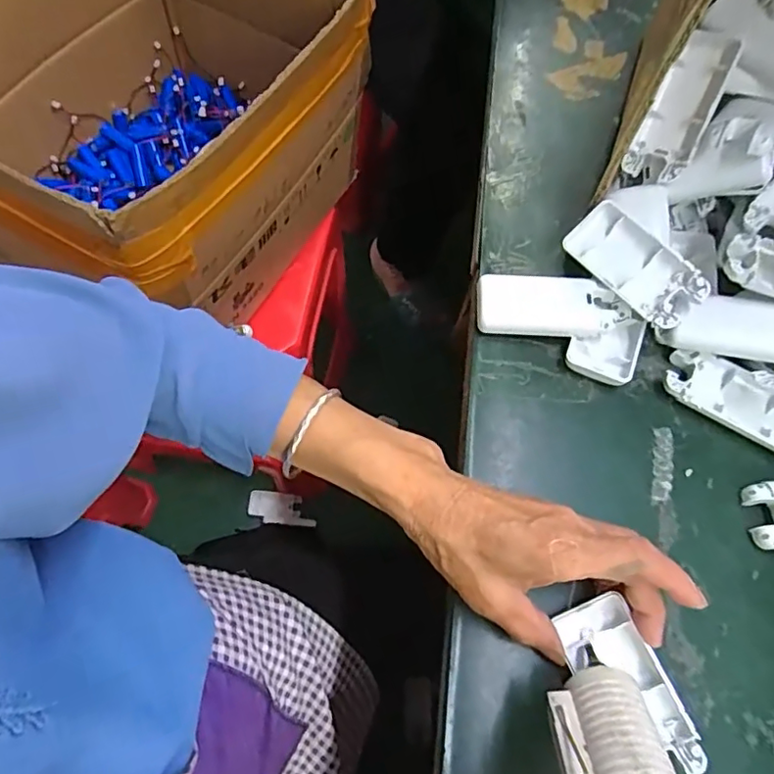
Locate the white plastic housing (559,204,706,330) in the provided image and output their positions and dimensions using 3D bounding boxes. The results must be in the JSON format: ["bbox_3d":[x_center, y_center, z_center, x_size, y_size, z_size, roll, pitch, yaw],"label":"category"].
[{"bbox_3d":[0.166,-0.082,0.380,0.092,0.012,0.042,44,97,9],"label":"white plastic housing"}]

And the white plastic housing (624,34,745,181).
[{"bbox_3d":[0.198,-0.185,0.376,0.039,0.015,0.089,26,113,8],"label":"white plastic housing"}]

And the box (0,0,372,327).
[{"bbox_3d":[-0.219,-0.268,0.551,0.312,0.254,0.364,31,68,6],"label":"box"}]

